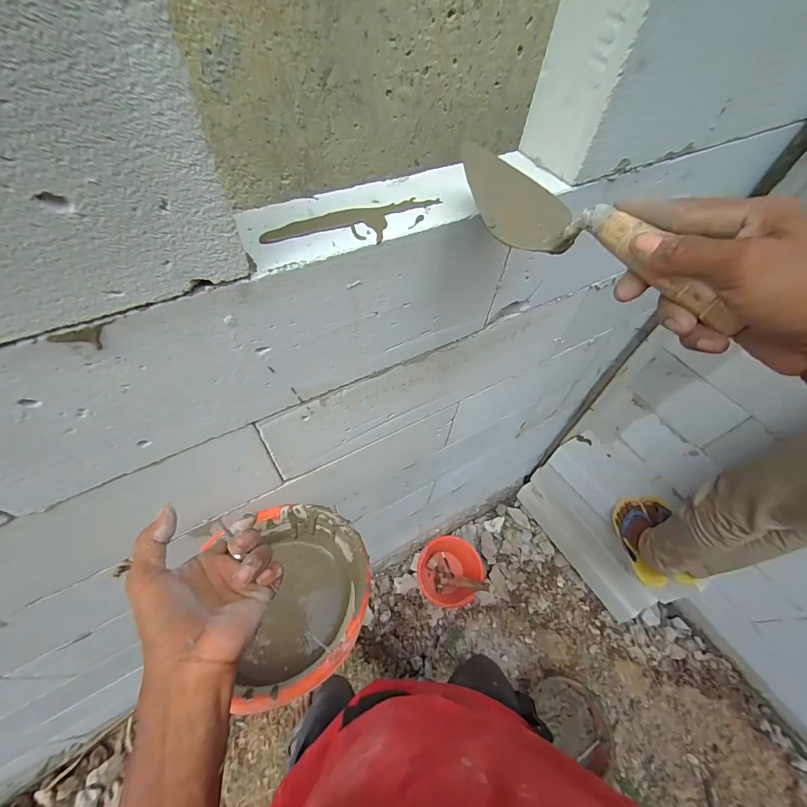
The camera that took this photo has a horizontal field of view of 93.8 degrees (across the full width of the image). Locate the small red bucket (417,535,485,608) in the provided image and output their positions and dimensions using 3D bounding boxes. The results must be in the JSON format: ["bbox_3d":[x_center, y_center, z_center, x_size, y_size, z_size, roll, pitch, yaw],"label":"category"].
[{"bbox_3d":[0.174,0.661,1.481,0.243,0.146,0.229,2,56,-3],"label":"small red bucket"}]

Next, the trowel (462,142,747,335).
[{"bbox_3d":[0.141,-0.149,0.308,0.063,0.071,0.257,-17,45,-15],"label":"trowel"}]

